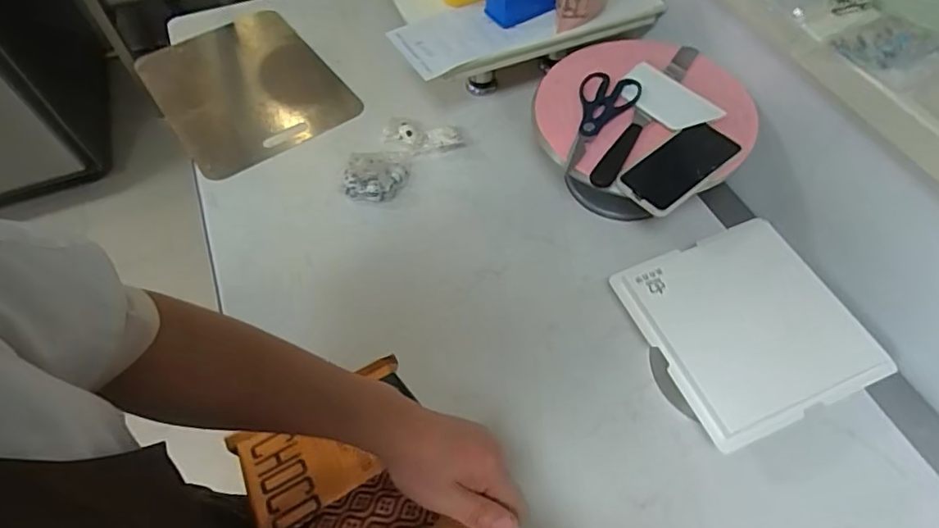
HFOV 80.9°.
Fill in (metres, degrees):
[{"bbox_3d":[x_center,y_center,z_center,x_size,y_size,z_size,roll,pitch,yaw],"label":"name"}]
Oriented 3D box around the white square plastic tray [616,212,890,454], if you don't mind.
[{"bbox_3d":[0.343,0.069,0.677,0.243,0.026,0.243,-19,58,-11],"label":"white square plastic tray"}]

